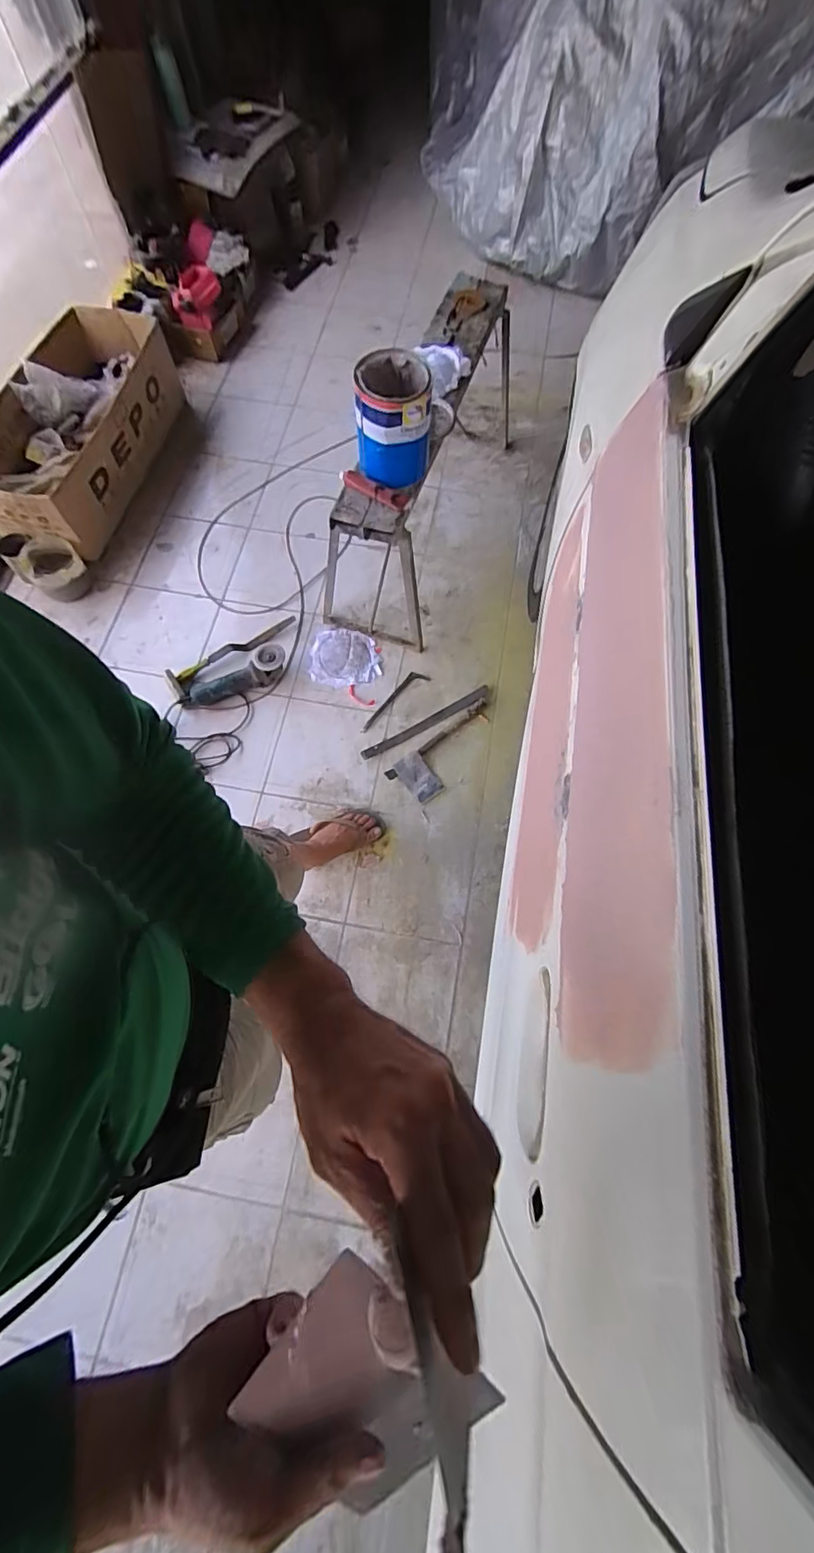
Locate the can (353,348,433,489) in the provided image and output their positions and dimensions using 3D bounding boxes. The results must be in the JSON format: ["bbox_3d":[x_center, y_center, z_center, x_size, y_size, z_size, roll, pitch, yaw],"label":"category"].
[{"bbox_3d":[-0.031,-0.797,1.189,0.165,0.214,0.174,0,70,0],"label":"can"}]

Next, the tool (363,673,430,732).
[{"bbox_3d":[-0.039,-0.224,1.551,0.052,0.008,0.256,40,74,15],"label":"tool"}]

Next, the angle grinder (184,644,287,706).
[{"bbox_3d":[-0.498,-0.295,1.523,0.304,0.105,0.090,-18,69,-6],"label":"angle grinder"}]

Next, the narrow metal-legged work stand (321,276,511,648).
[{"bbox_3d":[0.082,-1.008,1.600,0.291,0.478,1.113,18,69,8],"label":"narrow metal-legged work stand"}]

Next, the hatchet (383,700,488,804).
[{"bbox_3d":[0.122,-0.068,1.484,0.361,0.019,0.143,-37,72,-13],"label":"hatchet"}]

